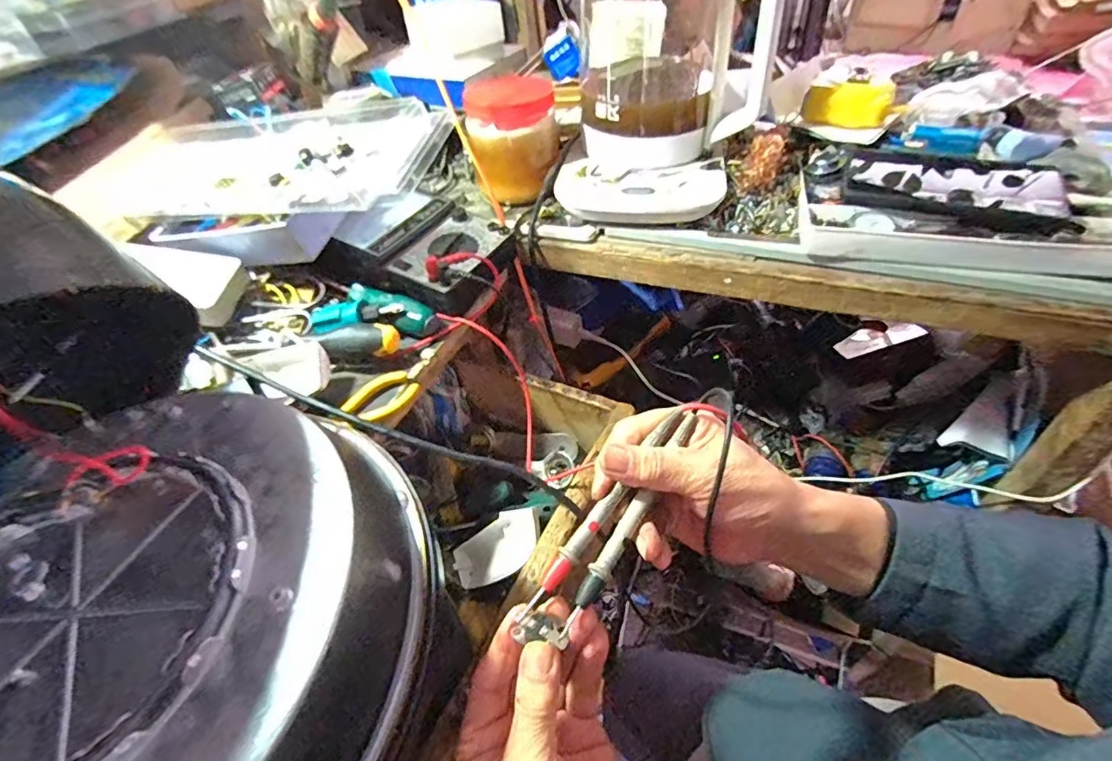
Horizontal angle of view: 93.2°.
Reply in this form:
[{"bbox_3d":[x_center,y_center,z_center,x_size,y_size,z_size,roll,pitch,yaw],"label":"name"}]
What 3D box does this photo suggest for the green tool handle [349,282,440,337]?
[{"bbox_3d":[-0.150,-0.063,0.473,0.093,0.026,0.029,17,51,21],"label":"green tool handle"}]

